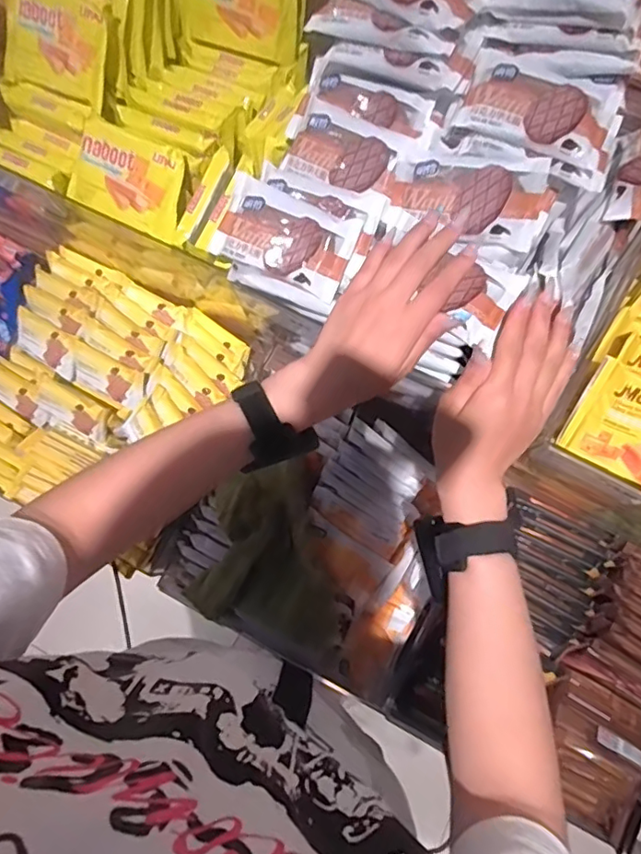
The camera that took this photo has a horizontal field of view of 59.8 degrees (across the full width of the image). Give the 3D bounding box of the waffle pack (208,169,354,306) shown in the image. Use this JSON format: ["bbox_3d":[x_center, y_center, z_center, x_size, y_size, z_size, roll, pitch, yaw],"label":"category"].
[{"bbox_3d":[-0.031,-0.151,0.445,0.111,0.011,0.062,27,98,9],"label":"waffle pack"}]

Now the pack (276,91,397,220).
[{"bbox_3d":[0.018,-0.212,0.444,0.100,0.013,0.059,35,106,8],"label":"pack"}]

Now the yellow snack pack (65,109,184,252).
[{"bbox_3d":[-0.173,-0.225,0.507,0.122,0.014,0.074,25,110,8],"label":"yellow snack pack"}]

